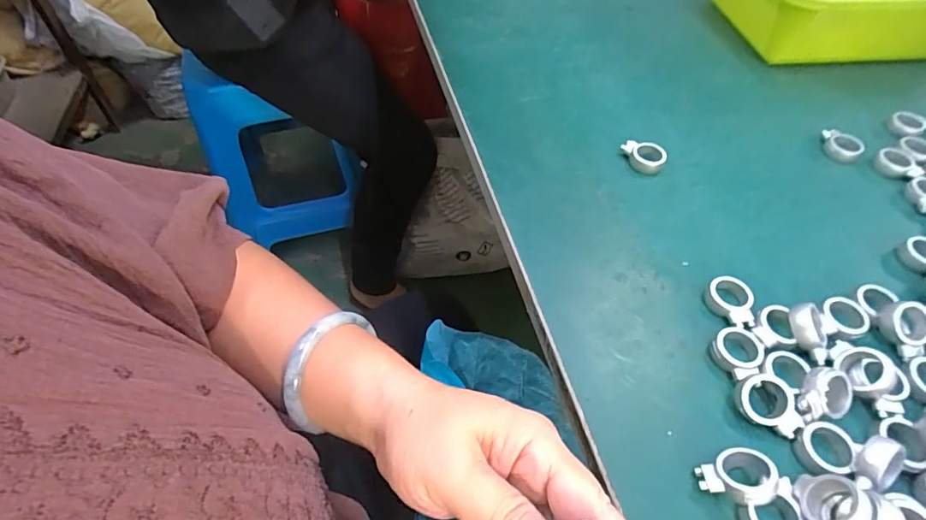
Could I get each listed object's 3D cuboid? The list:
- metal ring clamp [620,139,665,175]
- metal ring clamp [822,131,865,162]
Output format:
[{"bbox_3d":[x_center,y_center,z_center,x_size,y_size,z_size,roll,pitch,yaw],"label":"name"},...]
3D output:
[{"bbox_3d":[0.139,-0.081,0.376,0.033,0.012,0.024,20,54,14],"label":"metal ring clamp"},{"bbox_3d":[0.308,-0.093,0.398,0.031,0.013,0.023,38,60,25],"label":"metal ring clamp"}]

